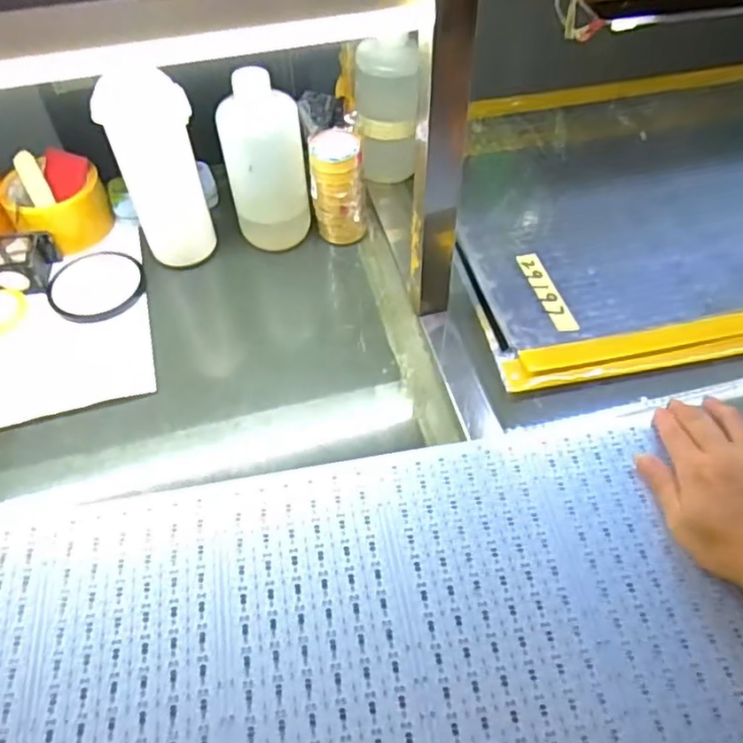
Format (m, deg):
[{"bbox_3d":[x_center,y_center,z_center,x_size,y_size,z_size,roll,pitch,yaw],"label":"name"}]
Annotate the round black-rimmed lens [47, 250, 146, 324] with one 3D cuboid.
[{"bbox_3d":[-0.269,-0.086,0.639,0.091,0.007,0.099,0,52,0],"label":"round black-rimmed lens"}]

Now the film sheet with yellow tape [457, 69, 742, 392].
[{"bbox_3d":[0.352,-0.202,0.711,0.565,0.018,0.432,-10,53,-7],"label":"film sheet with yellow tape"}]

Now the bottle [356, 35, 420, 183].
[{"bbox_3d":[0.015,-0.276,0.678,0.057,0.143,0.063,-5,52,-3],"label":"bottle"}]

